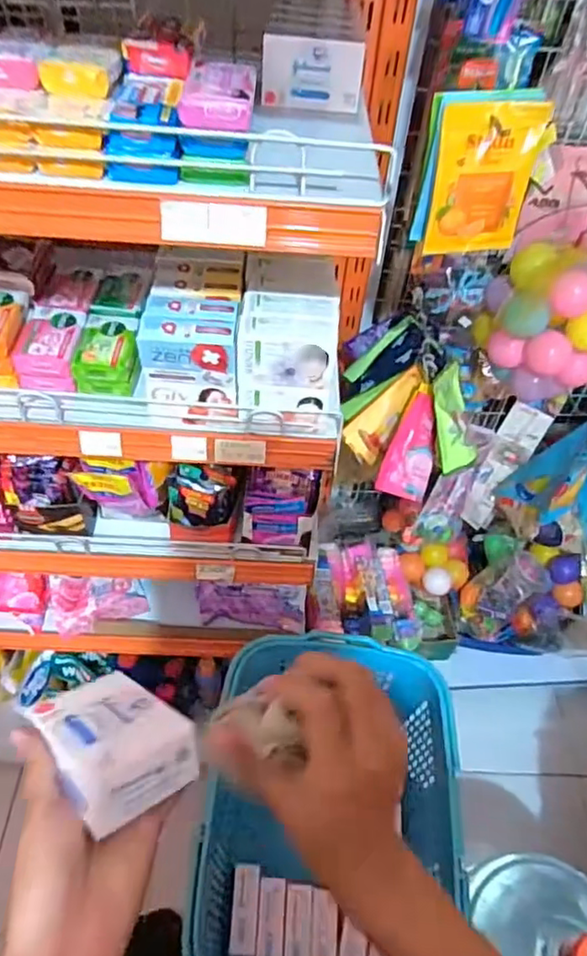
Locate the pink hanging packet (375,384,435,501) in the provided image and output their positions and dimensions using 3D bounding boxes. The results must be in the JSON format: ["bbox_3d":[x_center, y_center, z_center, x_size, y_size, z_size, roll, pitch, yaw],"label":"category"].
[{"bbox_3d":[0.162,-0.042,0.775,0.074,0.138,0.022,19,5,-29],"label":"pink hanging packet"}]

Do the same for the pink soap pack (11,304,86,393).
[{"bbox_3d":[-0.261,-0.140,0.651,0.061,0.048,0.091,4,50,-3],"label":"pink soap pack"}]

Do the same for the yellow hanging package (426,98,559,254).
[{"bbox_3d":[0.181,-0.283,0.570,0.097,0.131,0.020,-2,51,-7],"label":"yellow hanging package"}]

